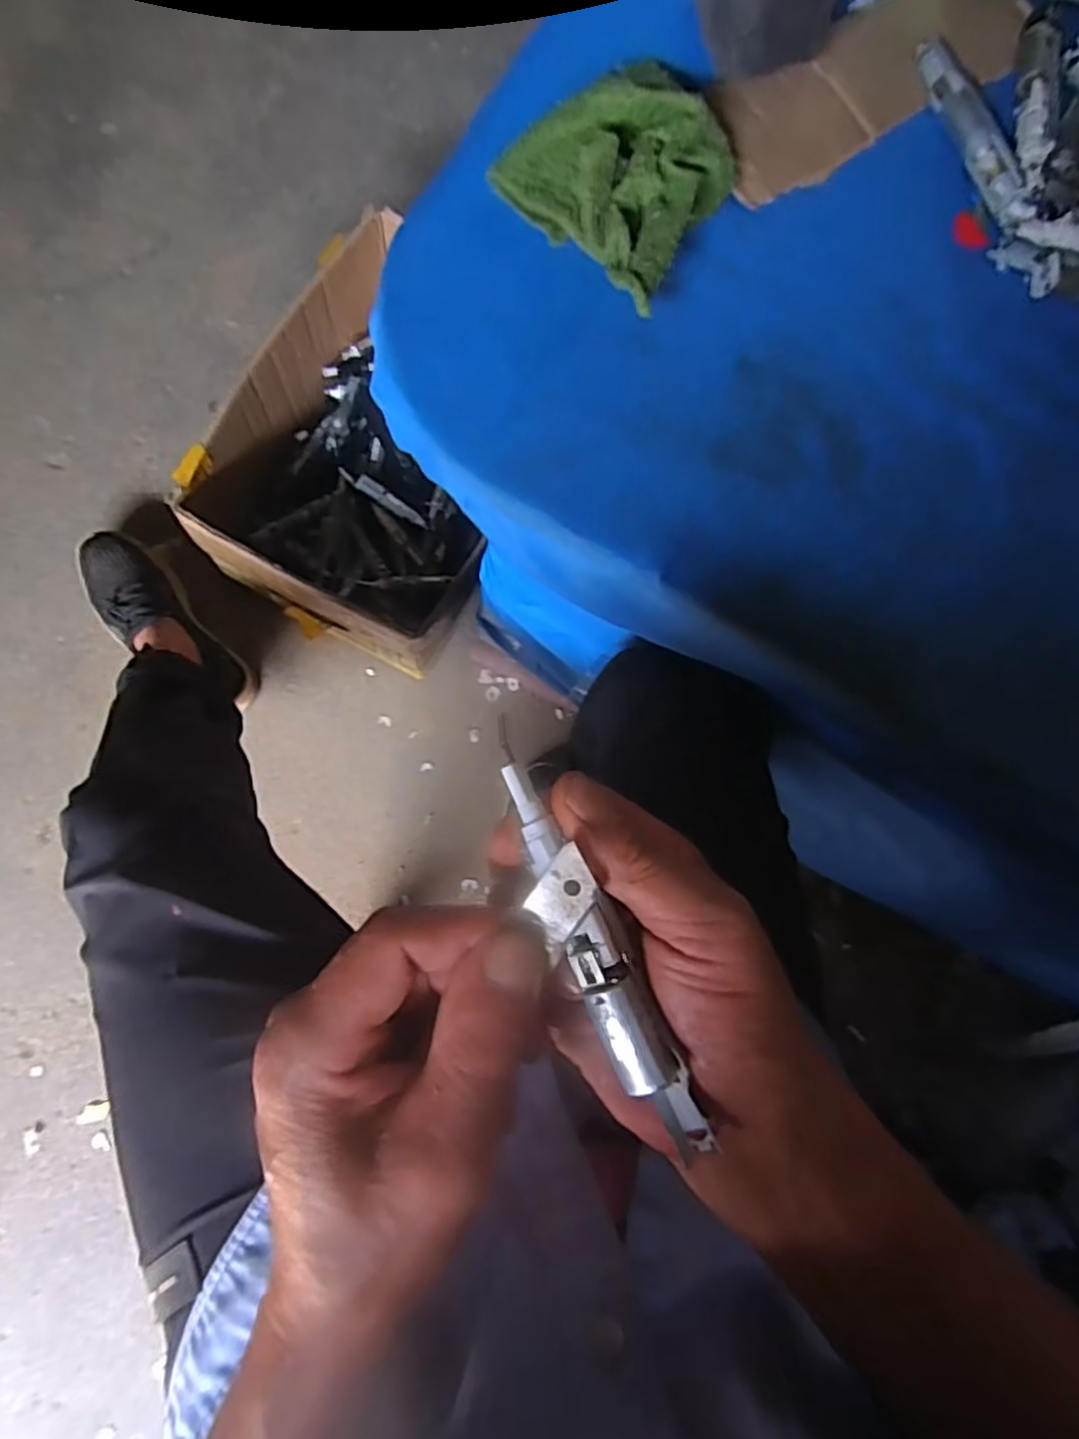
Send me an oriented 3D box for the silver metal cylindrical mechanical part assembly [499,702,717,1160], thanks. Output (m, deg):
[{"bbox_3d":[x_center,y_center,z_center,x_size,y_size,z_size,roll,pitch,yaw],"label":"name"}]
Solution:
[{"bbox_3d":[0.015,0.070,0.221,0.020,0.020,0.140,-25,87,-9],"label":"silver metal cylindrical mechanical part assembly"}]

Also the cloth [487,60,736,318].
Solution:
[{"bbox_3d":[0.049,-0.262,0.338,0.094,0.028,0.121,42,78,-1],"label":"cloth"}]

